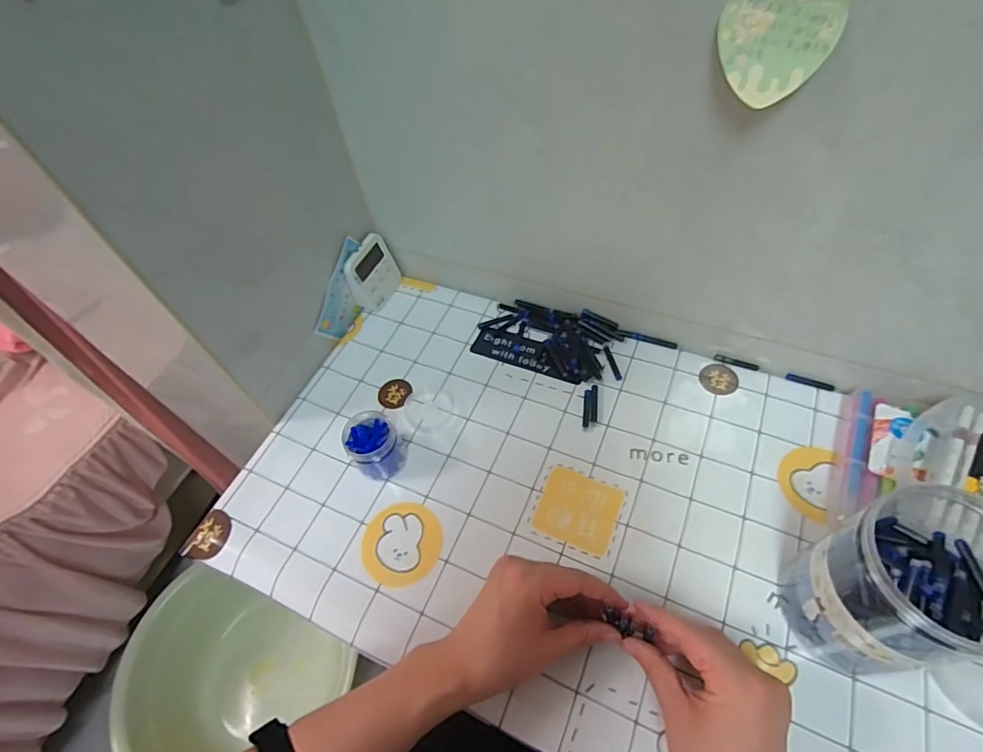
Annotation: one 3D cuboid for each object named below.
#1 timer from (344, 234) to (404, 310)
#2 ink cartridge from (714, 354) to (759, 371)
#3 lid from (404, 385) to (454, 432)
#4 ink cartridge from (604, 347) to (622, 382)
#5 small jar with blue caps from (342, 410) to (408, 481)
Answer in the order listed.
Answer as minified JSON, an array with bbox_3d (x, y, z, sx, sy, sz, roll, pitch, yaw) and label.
[{"bbox_3d":[-0.152,-0.132,0.642,0.017,0.078,0.076,11,57,32],"label":"timer"},{"bbox_3d":[0.276,-0.015,0.564,0.047,0.004,0.009,19,59,17],"label":"ink cartridge"},{"bbox_3d":[-0.071,0.036,0.565,0.055,0.004,0.055,-2,55,3],"label":"lid"},{"bbox_3d":[0.139,-0.016,0.574,0.008,0.004,0.048,-12,55,-4],"label":"ink cartridge"},{"bbox_3d":[-0.119,0.070,0.508,0.055,0.054,0.054,-2,55,3],"label":"small jar with blue caps"}]

